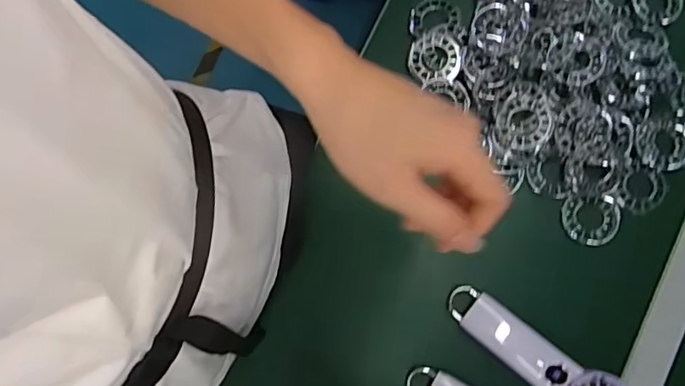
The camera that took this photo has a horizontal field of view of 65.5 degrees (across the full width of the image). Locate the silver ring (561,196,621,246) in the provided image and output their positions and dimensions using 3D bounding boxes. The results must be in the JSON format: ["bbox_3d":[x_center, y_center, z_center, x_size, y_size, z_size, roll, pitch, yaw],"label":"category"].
[{"bbox_3d":[0.269,0.030,0.577,0.060,0.011,0.052,4,78,1],"label":"silver ring"}]

